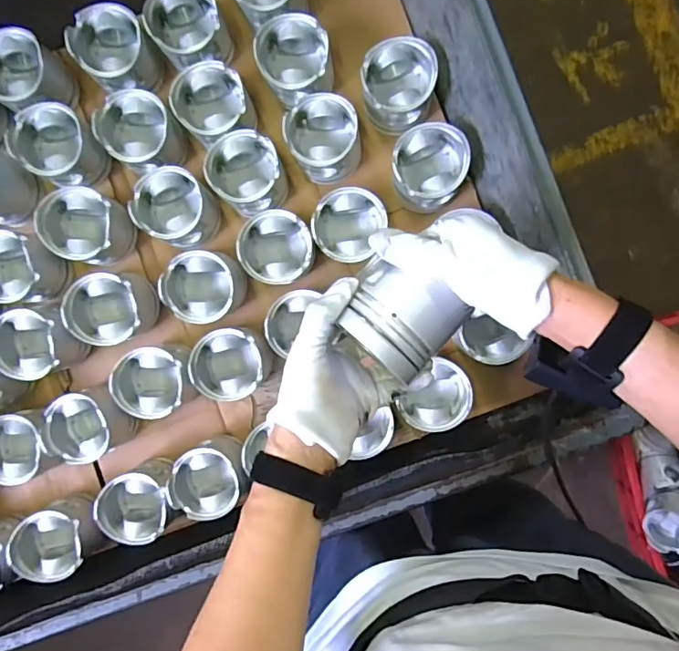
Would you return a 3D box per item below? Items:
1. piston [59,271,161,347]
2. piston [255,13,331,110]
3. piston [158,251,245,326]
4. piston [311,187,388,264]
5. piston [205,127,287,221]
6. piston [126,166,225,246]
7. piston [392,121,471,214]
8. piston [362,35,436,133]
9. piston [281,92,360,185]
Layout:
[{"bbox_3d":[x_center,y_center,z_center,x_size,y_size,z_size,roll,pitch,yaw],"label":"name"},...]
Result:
[{"bbox_3d":[-0.300,-0.021,0.682,0.095,0.075,0.092,-1,91,3],"label":"piston"},{"bbox_3d":[-0.058,-0.346,0.691,0.094,0.083,0.101,-2,91,3],"label":"piston"},{"bbox_3d":[-0.181,-0.050,0.693,0.095,0.070,0.093,-5,91,3],"label":"piston"},{"bbox_3d":[0.010,-0.129,0.684,0.087,0.086,0.092,0,91,3],"label":"piston"},{"bbox_3d":[-0.119,-0.200,0.687,0.094,0.072,0.101,0,91,3],"label":"piston"},{"bbox_3d":[-0.217,-0.158,0.691,0.093,0.073,0.090,0,91,3],"label":"piston"},{"bbox_3d":[0.116,-0.202,0.672,0.096,0.078,0.098,-2,91,3],"label":"piston"},{"bbox_3d":[0.078,-0.310,0.684,0.096,0.079,0.103,0,91,3],"label":"piston"},{"bbox_3d":[-0.021,-0.248,0.695,0.096,0.068,0.103,-2,91,3],"label":"piston"}]

